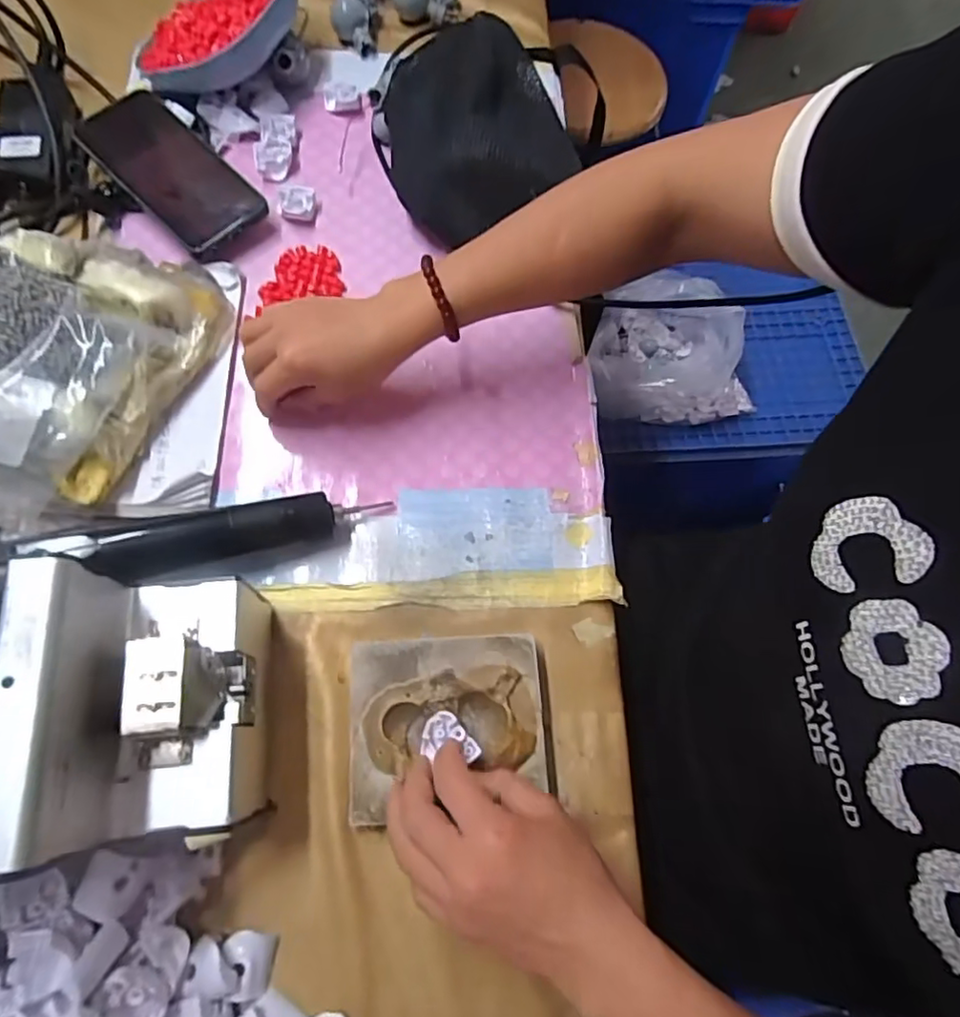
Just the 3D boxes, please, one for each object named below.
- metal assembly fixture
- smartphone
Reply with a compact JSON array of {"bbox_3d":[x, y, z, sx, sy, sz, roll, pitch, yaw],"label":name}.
[{"bbox_3d":[-0.019,0.130,0.368,0.116,0.029,0.098,-2,70,-5],"label":"metal assembly fixture"},{"bbox_3d":[-0.257,-0.283,0.502,0.171,0.016,0.073,43,73,11],"label":"smartphone"}]

